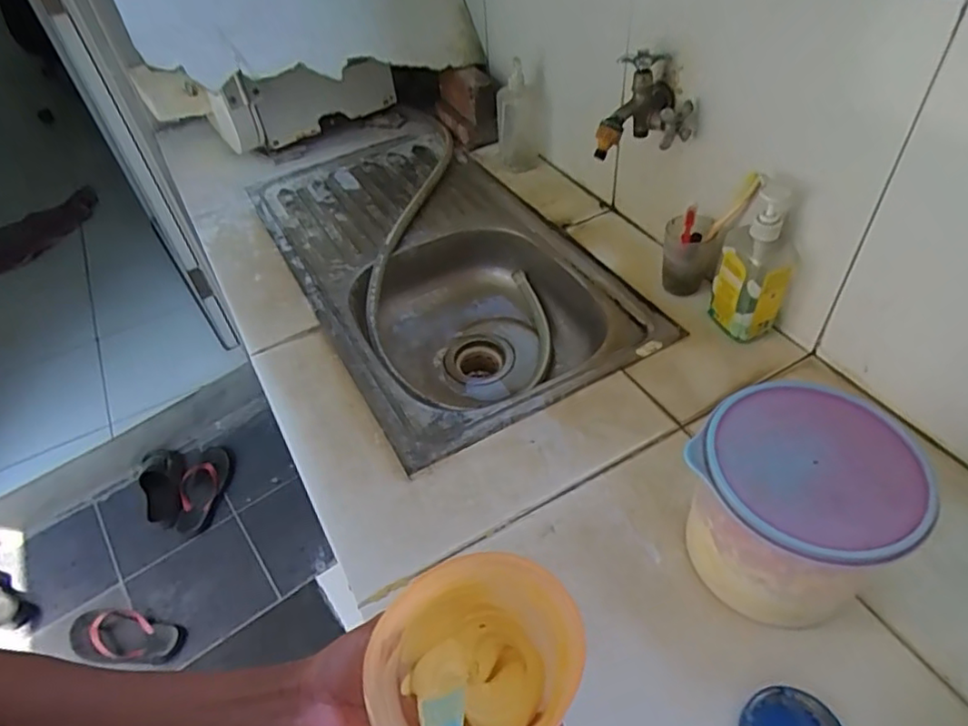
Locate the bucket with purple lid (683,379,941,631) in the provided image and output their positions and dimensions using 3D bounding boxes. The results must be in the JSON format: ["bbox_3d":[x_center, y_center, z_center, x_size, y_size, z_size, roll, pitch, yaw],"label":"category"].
[{"bbox_3d":[0.264,0.131,0.537,0.149,0.157,0.158,-3,46,3],"label":"bucket with purple lid"}]

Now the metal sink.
[{"bbox_3d":[-0.091,-0.142,1.040,0.407,0.149,0.769,-25,49,-18],"label":"metal sink"}]

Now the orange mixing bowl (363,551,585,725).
[{"bbox_3d":[-0.003,0.183,0.374,0.127,0.069,0.101,-31,51,-23],"label":"orange mixing bowl"}]

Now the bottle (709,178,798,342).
[{"bbox_3d":[0.328,-0.122,0.742,0.086,0.185,0.077,16,50,19],"label":"bottle"}]

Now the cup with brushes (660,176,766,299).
[{"bbox_3d":[0.286,-0.159,0.800,0.088,0.171,0.071,-4,46,1],"label":"cup with brushes"}]

